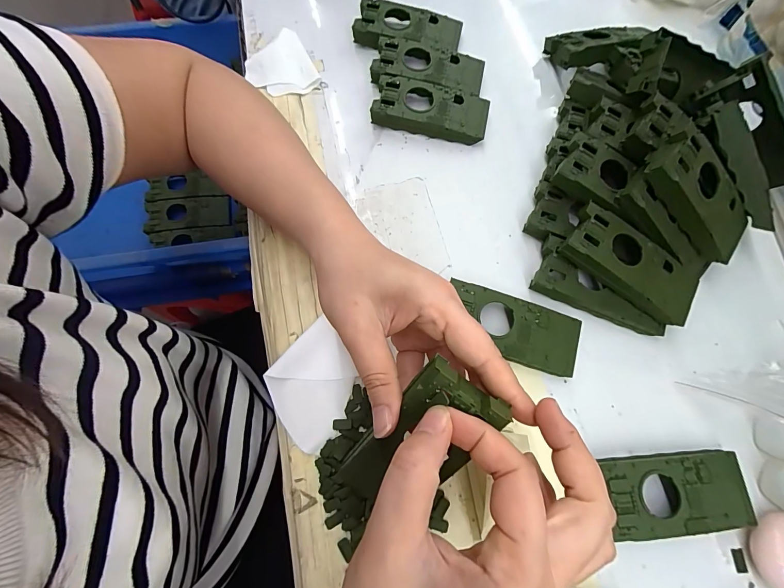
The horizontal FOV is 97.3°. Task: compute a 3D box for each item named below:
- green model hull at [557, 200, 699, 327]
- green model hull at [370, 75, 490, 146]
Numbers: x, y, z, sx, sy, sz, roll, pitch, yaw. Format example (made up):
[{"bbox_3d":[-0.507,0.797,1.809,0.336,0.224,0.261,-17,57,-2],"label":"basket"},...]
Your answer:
[{"bbox_3d":[0.180,-0.022,0.261,0.104,0.015,0.047,34,76,-1],"label":"green model hull"},{"bbox_3d":[0.037,-0.171,0.323,0.103,0.021,0.045,12,73,3],"label":"green model hull"}]

